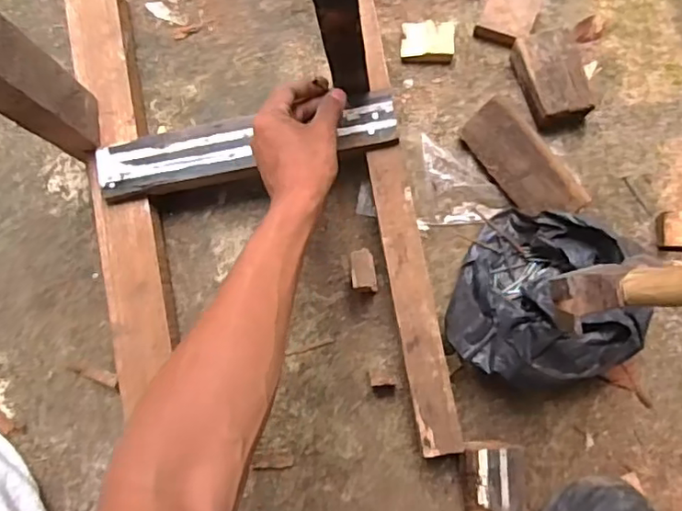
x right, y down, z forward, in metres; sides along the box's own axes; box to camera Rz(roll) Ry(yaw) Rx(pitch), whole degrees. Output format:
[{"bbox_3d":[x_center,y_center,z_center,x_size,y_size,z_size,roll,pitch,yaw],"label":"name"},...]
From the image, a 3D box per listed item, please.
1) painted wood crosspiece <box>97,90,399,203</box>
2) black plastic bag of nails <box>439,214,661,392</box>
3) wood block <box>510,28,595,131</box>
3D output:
[{"bbox_3d":[-0.097,-0.112,0.609,0.308,0.023,0.059,-10,81,4],"label":"painted wood crosspiece"},{"bbox_3d":[0.201,0.040,0.591,0.183,0.086,0.167,-2,81,2],"label":"black plastic bag of nails"},{"bbox_3d":[0.231,-0.192,0.649,0.064,0.044,0.100,-15,81,0],"label":"wood block"}]

